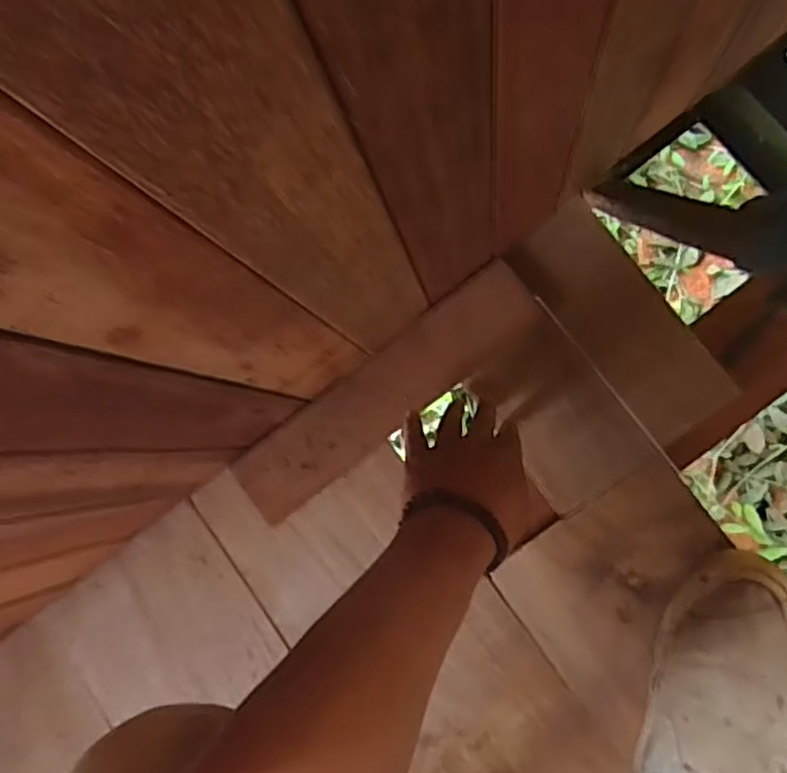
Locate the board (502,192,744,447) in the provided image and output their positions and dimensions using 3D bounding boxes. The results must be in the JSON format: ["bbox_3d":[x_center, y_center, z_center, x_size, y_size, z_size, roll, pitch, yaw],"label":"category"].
[{"bbox_3d":[0.192,-0.055,0.574,0.078,0.022,0.206,-38,82,3],"label":"board"}]

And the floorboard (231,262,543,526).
[{"bbox_3d":[-0.005,0.006,0.576,0.284,0.017,0.064,-38,82,2],"label":"floorboard"}]

